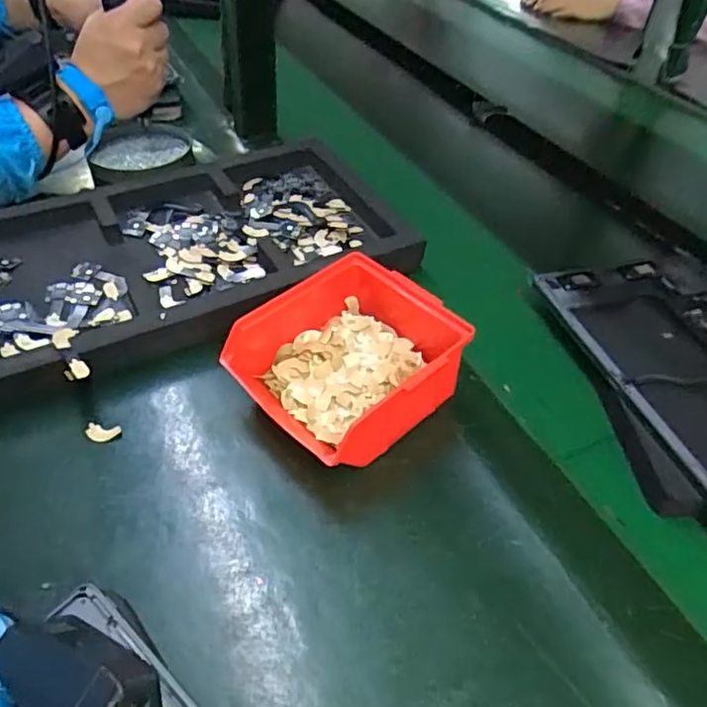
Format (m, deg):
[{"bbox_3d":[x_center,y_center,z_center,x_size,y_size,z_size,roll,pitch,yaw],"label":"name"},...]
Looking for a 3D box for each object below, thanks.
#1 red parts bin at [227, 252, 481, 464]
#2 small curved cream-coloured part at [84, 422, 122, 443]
[{"bbox_3d":[-0.002,0.000,0.407,0.143,0.058,0.128,-31,55,-28],"label":"red parts bin"},{"bbox_3d":[-0.173,0.054,0.403,0.024,0.004,0.012,8,48,5],"label":"small curved cream-coloured part"}]

